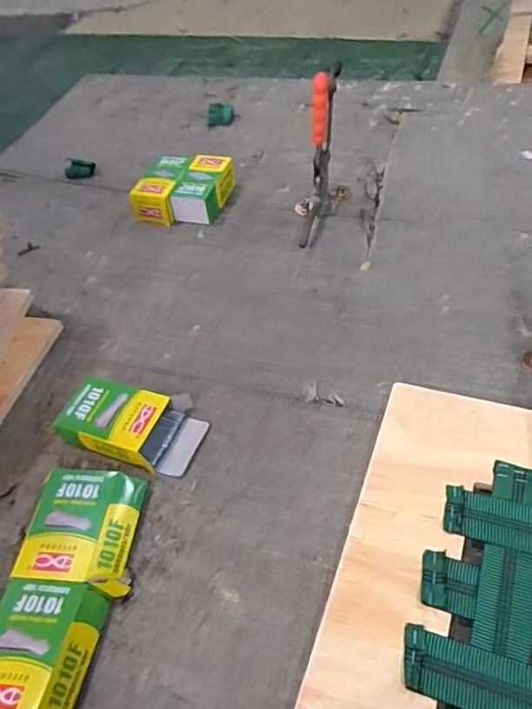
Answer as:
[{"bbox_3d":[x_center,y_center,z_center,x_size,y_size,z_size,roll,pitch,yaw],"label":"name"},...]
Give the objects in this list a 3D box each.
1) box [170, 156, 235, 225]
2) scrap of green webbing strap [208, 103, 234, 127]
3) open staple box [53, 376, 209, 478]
[{"bbox_3d":[-0.099,-0.269,0.893,0.068,0.056,0.131,13,53,17],"label":"box"},{"bbox_3d":[-0.092,-0.491,1.115,0.053,0.019,0.080,-7,50,0],"label":"scrap of green webbing strap"},{"bbox_3d":[-0.148,0.075,0.610,0.157,0.036,0.096,13,52,16],"label":"open staple box"}]

